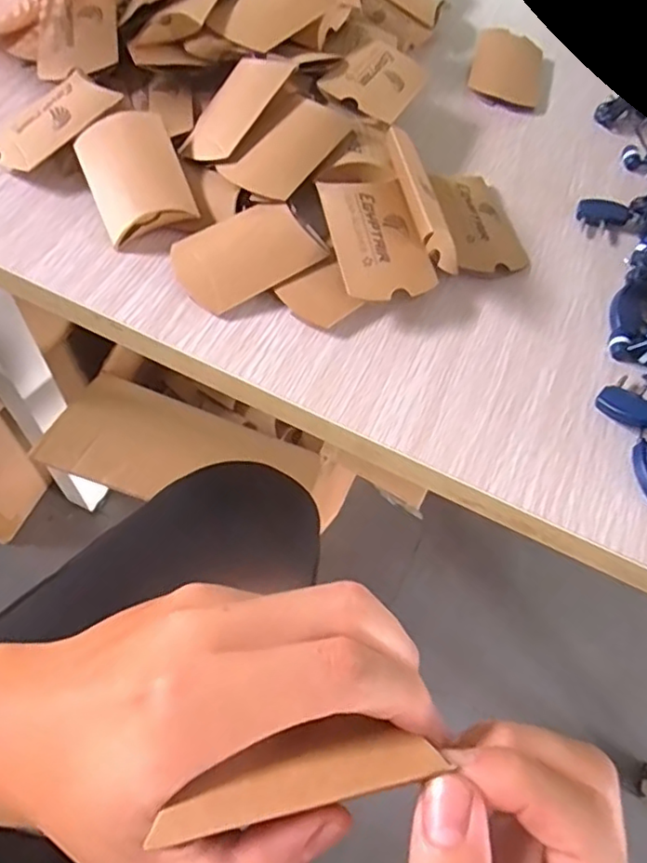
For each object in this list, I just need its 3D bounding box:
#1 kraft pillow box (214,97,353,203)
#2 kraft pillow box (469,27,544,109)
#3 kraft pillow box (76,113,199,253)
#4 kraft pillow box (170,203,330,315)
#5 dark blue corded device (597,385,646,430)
[{"bbox_3d":[-0.019,-0.178,0.390,0.082,0.017,0.044,-38,72,-24],"label":"kraft pillow box"},{"bbox_3d":[0.152,-0.299,0.506,0.056,0.012,0.081,17,61,2],"label":"kraft pillow box"},{"bbox_3d":[-0.118,-0.159,0.387,0.056,0.017,0.084,-24,76,-2],"label":"kraft pillow box"},{"bbox_3d":[-0.048,-0.107,0.372,0.080,0.018,0.057,-28,68,-20],"label":"kraft pillow box"},{"bbox_3d":[0.176,-0.014,0.354,0.033,0.010,0.016,35,63,12],"label":"dark blue corded device"}]

